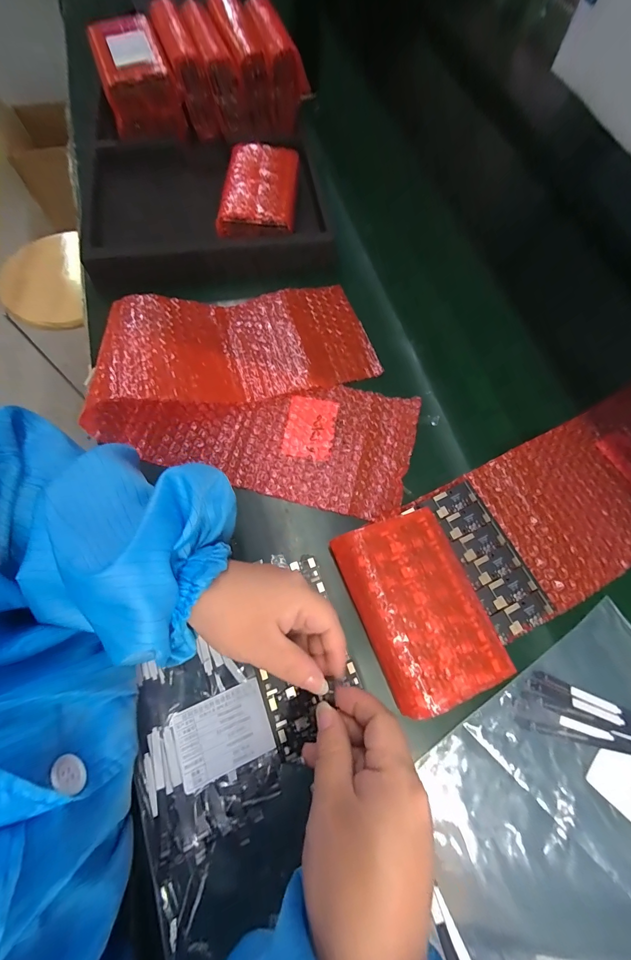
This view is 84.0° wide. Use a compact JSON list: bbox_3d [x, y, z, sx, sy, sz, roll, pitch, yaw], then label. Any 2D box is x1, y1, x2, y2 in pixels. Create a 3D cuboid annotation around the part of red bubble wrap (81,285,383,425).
[{"bbox_3d":[-0.085,-0.149,0.370,0.295,0.049,0.143,-14,70,-7],"label":"part of red bubble wrap"}]

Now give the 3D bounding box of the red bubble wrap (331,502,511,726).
[{"bbox_3d":[0.085,0.101,0.287,0.099,0.033,0.142,-19,71,-9],"label":"red bubble wrap"}]

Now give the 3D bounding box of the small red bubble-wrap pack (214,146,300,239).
[{"bbox_3d":[-0.069,-0.362,0.435,0.086,0.027,0.148,3,69,-1],"label":"small red bubble-wrap pack"}]

